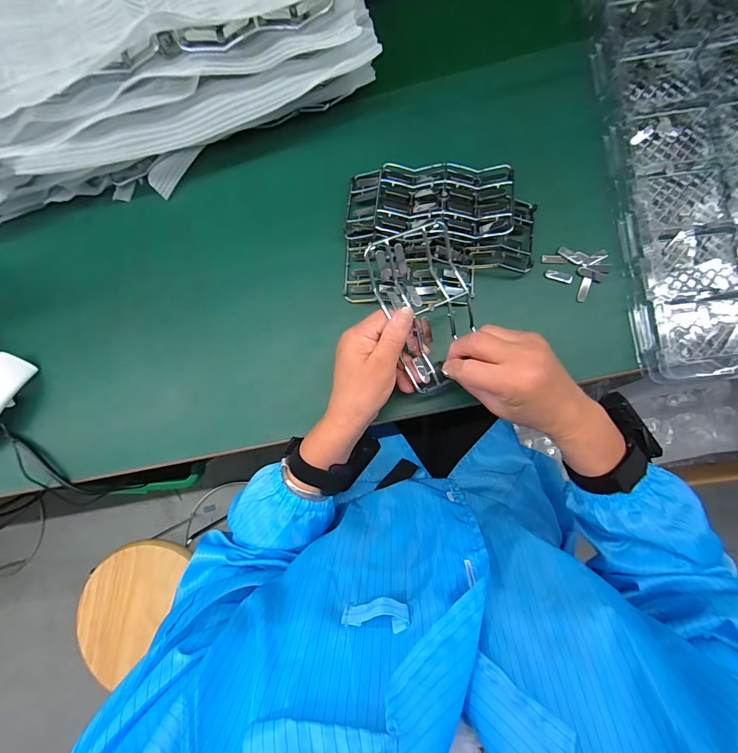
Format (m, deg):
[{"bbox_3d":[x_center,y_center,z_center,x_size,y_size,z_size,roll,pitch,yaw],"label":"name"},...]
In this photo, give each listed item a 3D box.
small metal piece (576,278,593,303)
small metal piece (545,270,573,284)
[{"bbox_3d":[0.249,-0.100,0.420,0.010,0.004,0.028,19,86,7],"label":"small metal piece"},{"bbox_3d":[0.221,-0.117,0.422,0.029,0.005,0.012,19,86,7],"label":"small metal piece"}]

